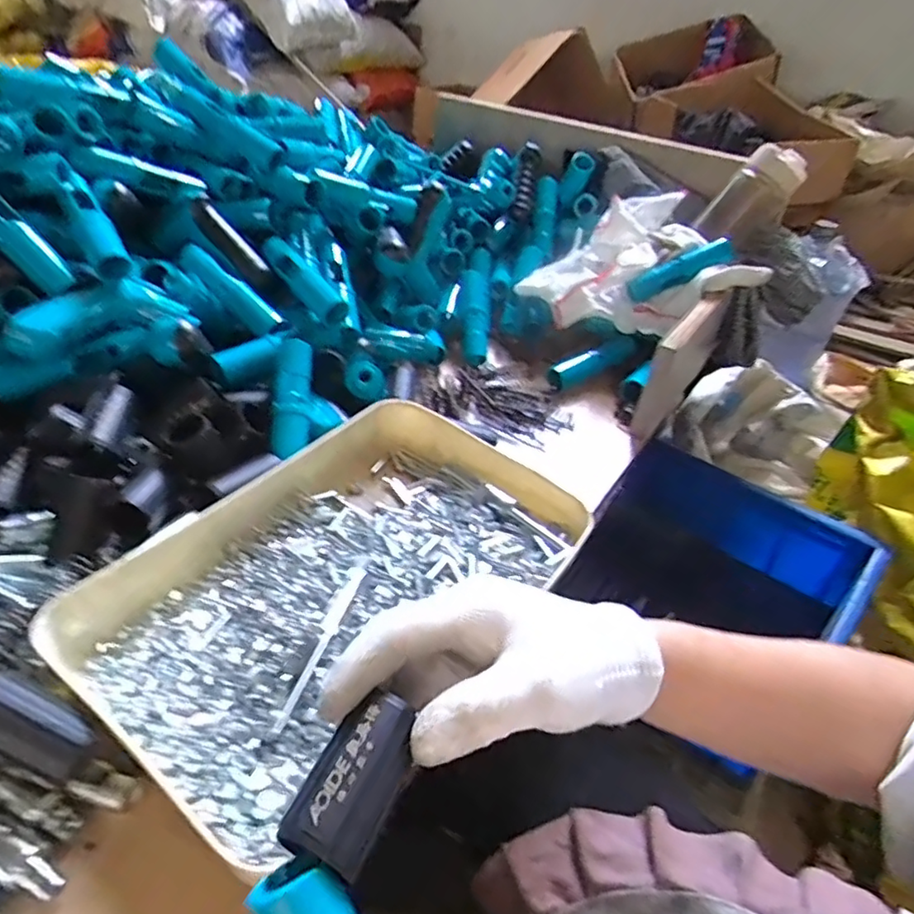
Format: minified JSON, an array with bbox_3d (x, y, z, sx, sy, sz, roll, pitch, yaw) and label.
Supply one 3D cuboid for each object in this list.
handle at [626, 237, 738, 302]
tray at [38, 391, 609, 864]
[{"bbox_3d":[0.252,-0.210,0.676,0.118,0.023,0.027,-24,38,10],"label":"handle"},{"bbox_3d":[-0.074,0.084,0.424,0.230,0.047,0.326,29,44,27],"label":"tray"}]

